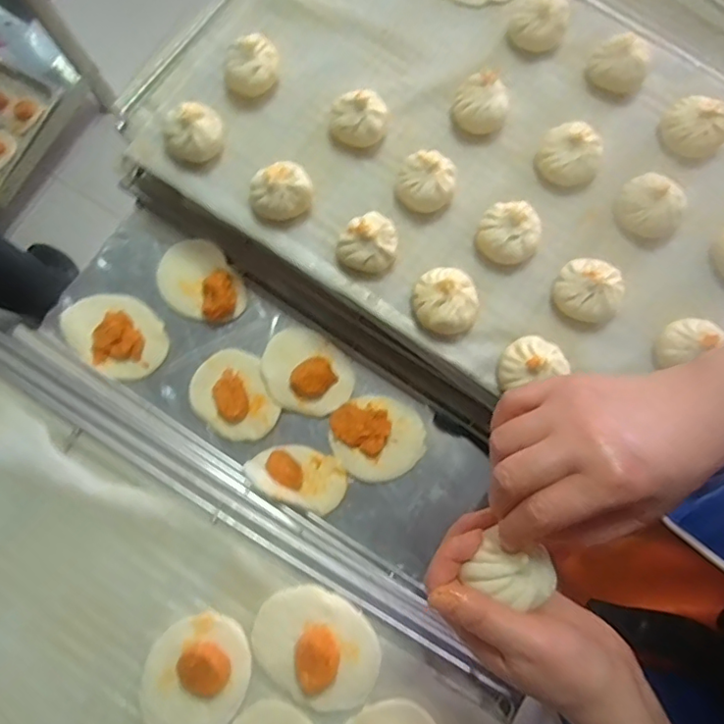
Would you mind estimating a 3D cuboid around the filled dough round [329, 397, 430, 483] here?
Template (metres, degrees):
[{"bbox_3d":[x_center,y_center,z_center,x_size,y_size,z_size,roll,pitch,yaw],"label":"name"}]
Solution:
[{"bbox_3d":[0.017,0.078,0.586,0.097,0.026,0.085,7,80,1],"label":"filled dough round"}]

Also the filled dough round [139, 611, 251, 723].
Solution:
[{"bbox_3d":[-0.137,0.257,0.451,0.082,0.035,0.101,30,81,5],"label":"filled dough round"}]

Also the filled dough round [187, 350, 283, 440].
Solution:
[{"bbox_3d":[-0.134,0.035,0.597,0.099,0.017,0.081,43,83,7],"label":"filled dough round"}]

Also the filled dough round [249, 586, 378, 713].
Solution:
[{"bbox_3d":[-0.037,0.235,0.460,0.106,0.028,0.080,32,82,5],"label":"filled dough round"}]

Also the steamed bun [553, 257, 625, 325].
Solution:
[{"bbox_3d":[0.205,-0.066,0.513,0.056,0.035,0.051,0,80,0],"label":"steamed bun"}]

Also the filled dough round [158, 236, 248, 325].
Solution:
[{"bbox_3d":[-0.178,-0.087,0.615,0.076,0.028,0.101,-41,83,-7],"label":"filled dough round"}]

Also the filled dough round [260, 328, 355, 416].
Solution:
[{"bbox_3d":[-0.061,0.011,0.598,0.100,0.025,0.082,45,83,7],"label":"filled dough round"}]

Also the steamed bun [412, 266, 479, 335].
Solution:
[{"bbox_3d":[0.075,-0.054,0.513,0.055,0.034,0.057,0,80,0],"label":"steamed bun"}]

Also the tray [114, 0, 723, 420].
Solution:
[{"bbox_3d":[0.113,-0.220,0.548,0.619,0.048,0.423,33,82,5],"label":"tray"}]

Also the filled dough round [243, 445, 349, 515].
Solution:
[{"bbox_3d":[-0.065,0.114,0.570,0.099,0.039,0.057,21,81,3],"label":"filled dough round"}]

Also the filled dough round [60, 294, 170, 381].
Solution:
[{"bbox_3d":[-0.268,-0.034,0.610,0.115,0.023,0.081,38,82,6],"label":"filled dough round"}]

